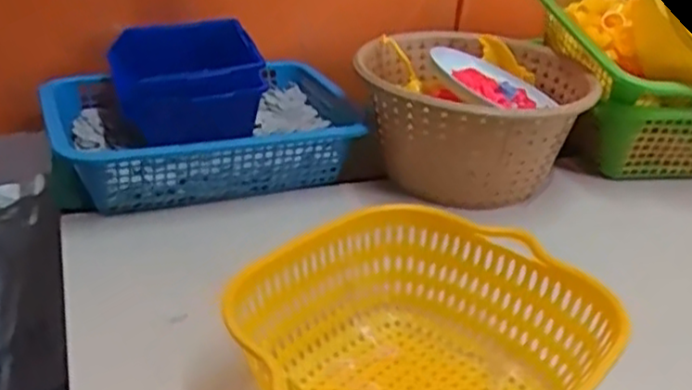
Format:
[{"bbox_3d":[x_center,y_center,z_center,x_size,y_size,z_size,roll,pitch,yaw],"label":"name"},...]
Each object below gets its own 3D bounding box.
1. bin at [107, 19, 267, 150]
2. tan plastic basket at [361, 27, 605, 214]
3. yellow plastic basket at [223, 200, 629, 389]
[{"bbox_3d":[-0.148,-0.104,0.691,0.135,0.086,0.089,-7,30,-19],"label":"bin"},{"bbox_3d":[0.122,-0.081,0.719,0.222,0.100,0.219,14,31,19],"label":"tan plastic basket"},{"bbox_3d":[0.044,0.091,0.423,0.194,0.074,0.188,-21,37,-36],"label":"yellow plastic basket"}]

